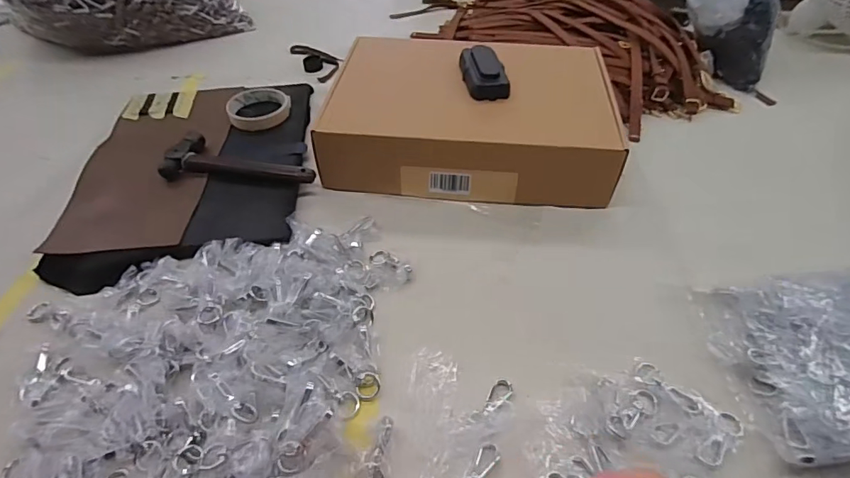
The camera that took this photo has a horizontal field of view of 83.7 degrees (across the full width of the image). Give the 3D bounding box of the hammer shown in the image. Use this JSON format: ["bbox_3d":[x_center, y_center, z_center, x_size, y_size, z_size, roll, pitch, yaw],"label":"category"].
[{"bbox_3d":[-0.230,-0.099,0.604,0.190,0.026,0.065,6,46,3],"label":"hammer"}]

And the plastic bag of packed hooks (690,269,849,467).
[{"bbox_3d":[0.387,0.100,0.431,0.232,0.053,0.170,-5,46,-7],"label":"plastic bag of packed hooks"}]

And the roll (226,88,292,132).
[{"bbox_3d":[-0.245,-0.191,0.695,0.087,0.026,0.087,1,46,-1],"label":"roll"}]

